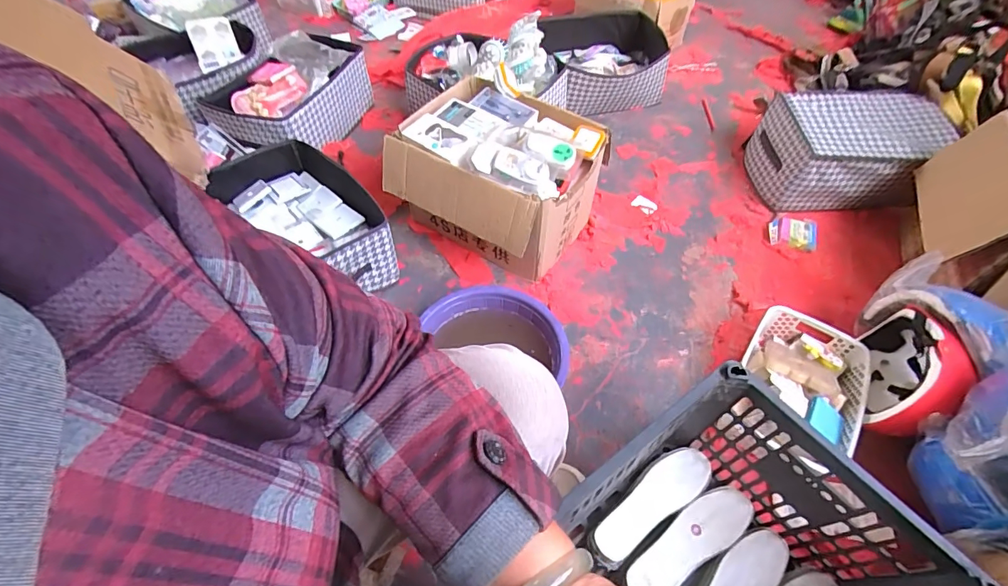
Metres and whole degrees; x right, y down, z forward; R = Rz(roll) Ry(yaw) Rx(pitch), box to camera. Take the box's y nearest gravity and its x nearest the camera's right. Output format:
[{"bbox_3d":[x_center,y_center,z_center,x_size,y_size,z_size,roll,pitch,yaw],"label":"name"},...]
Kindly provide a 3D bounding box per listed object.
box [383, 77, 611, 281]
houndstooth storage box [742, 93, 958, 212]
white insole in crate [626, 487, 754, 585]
[{"bbox_3d":[-0.020,-0.247,1.015,0.389,0.304,0.316,28,58,19],"label":"box"},{"bbox_3d":[0.922,-0.374,1.172,0.444,0.189,0.277,-1,53,-1],"label":"houndstooth storage box"},{"bbox_3d":[0.290,0.376,0.675,0.217,0.004,0.069,-28,67,-15],"label":"white insole in crate"}]

